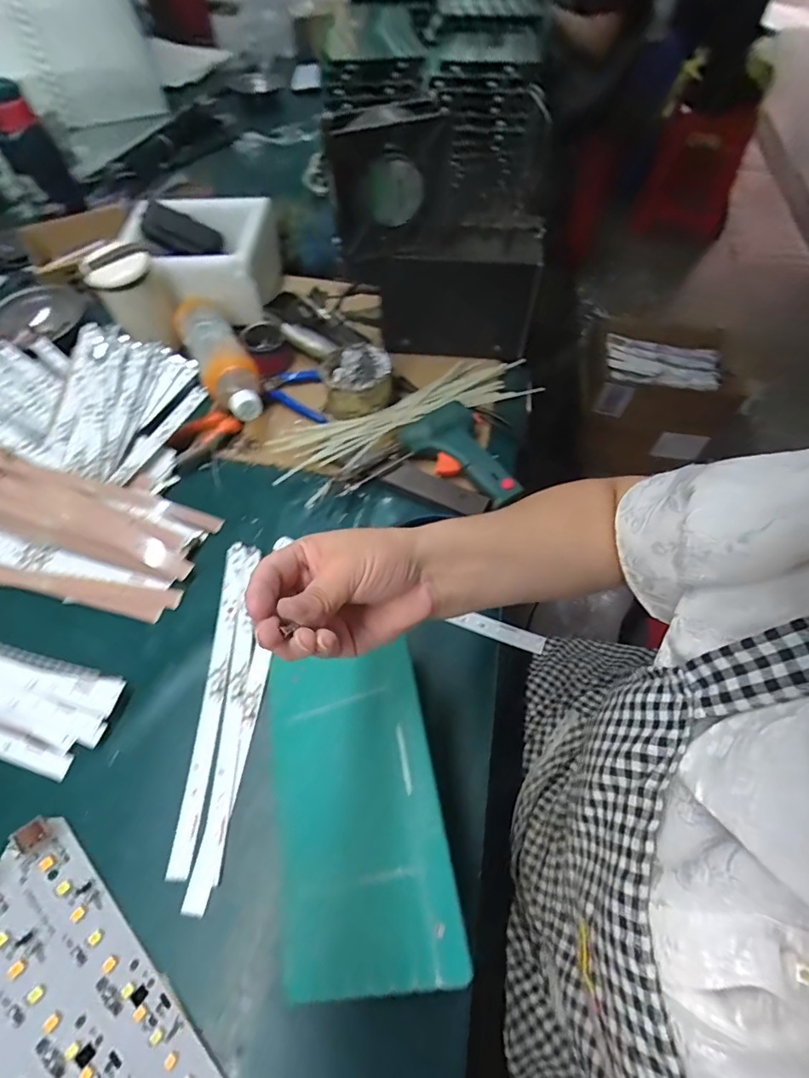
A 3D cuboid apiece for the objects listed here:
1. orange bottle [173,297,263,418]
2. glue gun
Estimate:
[{"bbox_3d":[-0.227,-0.224,0.603,0.066,0.061,0.212,-27,61,-15],"label":"orange bottle"},{"bbox_3d":[0.072,-0.096,0.545,0.136,0.030,0.077,41,66,7],"label":"glue gun"}]

